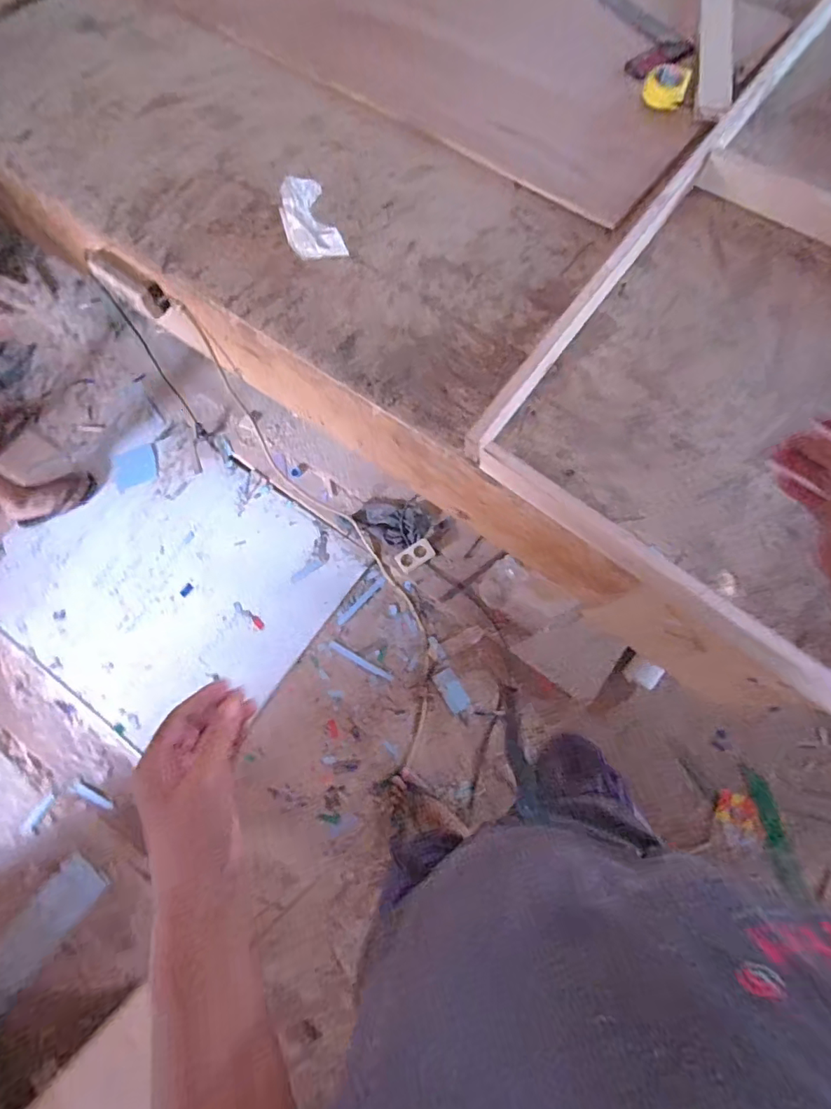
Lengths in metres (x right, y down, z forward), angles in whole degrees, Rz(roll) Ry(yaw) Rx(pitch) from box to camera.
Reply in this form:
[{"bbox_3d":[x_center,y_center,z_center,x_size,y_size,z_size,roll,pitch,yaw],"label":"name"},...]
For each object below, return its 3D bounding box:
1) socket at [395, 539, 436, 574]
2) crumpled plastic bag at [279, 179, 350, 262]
[{"bbox_3d":[-0.001,0.004,1.459,0.105,0.026,0.063,-31,75,-8],"label":"socket"},{"bbox_3d":[-0.168,-0.527,0.796,0.079,0.050,0.142,-21,74,-5],"label":"crumpled plastic bag"}]

